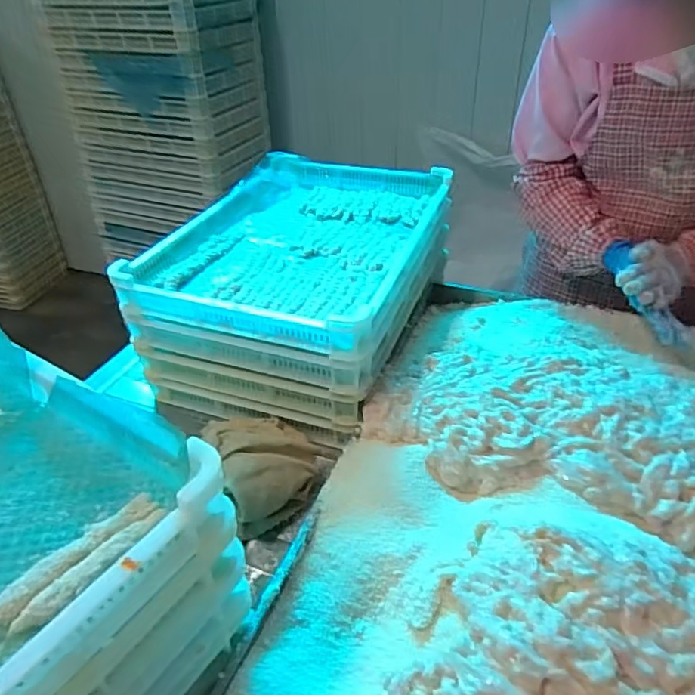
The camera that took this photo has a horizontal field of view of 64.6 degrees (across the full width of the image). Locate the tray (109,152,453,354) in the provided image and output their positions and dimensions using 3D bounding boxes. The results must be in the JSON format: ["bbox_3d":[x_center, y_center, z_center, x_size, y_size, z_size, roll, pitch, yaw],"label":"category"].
[{"bbox_3d":[-0.067,-0.215,0.973,0.400,0.058,0.607,11,39,17],"label":"tray"}]

